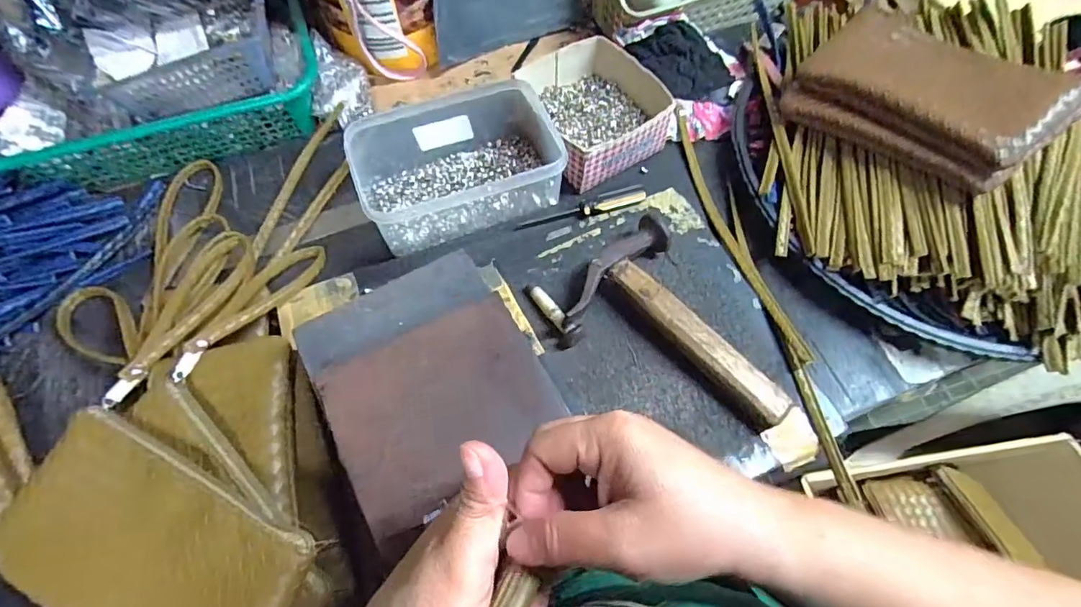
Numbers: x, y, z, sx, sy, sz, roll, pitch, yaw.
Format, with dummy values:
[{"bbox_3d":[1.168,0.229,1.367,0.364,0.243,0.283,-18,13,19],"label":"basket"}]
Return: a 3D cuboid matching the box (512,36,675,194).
[{"bbox_3d":[0.057,-0.213,0.555,0.130,0.054,0.147,-30,66,-15],"label":"box"}]

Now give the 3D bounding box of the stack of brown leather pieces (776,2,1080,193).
[{"bbox_3d":[0.345,-0.189,0.466,0.128,0.063,0.206,-47,57,7],"label":"stack of brown leather pieces"}]

